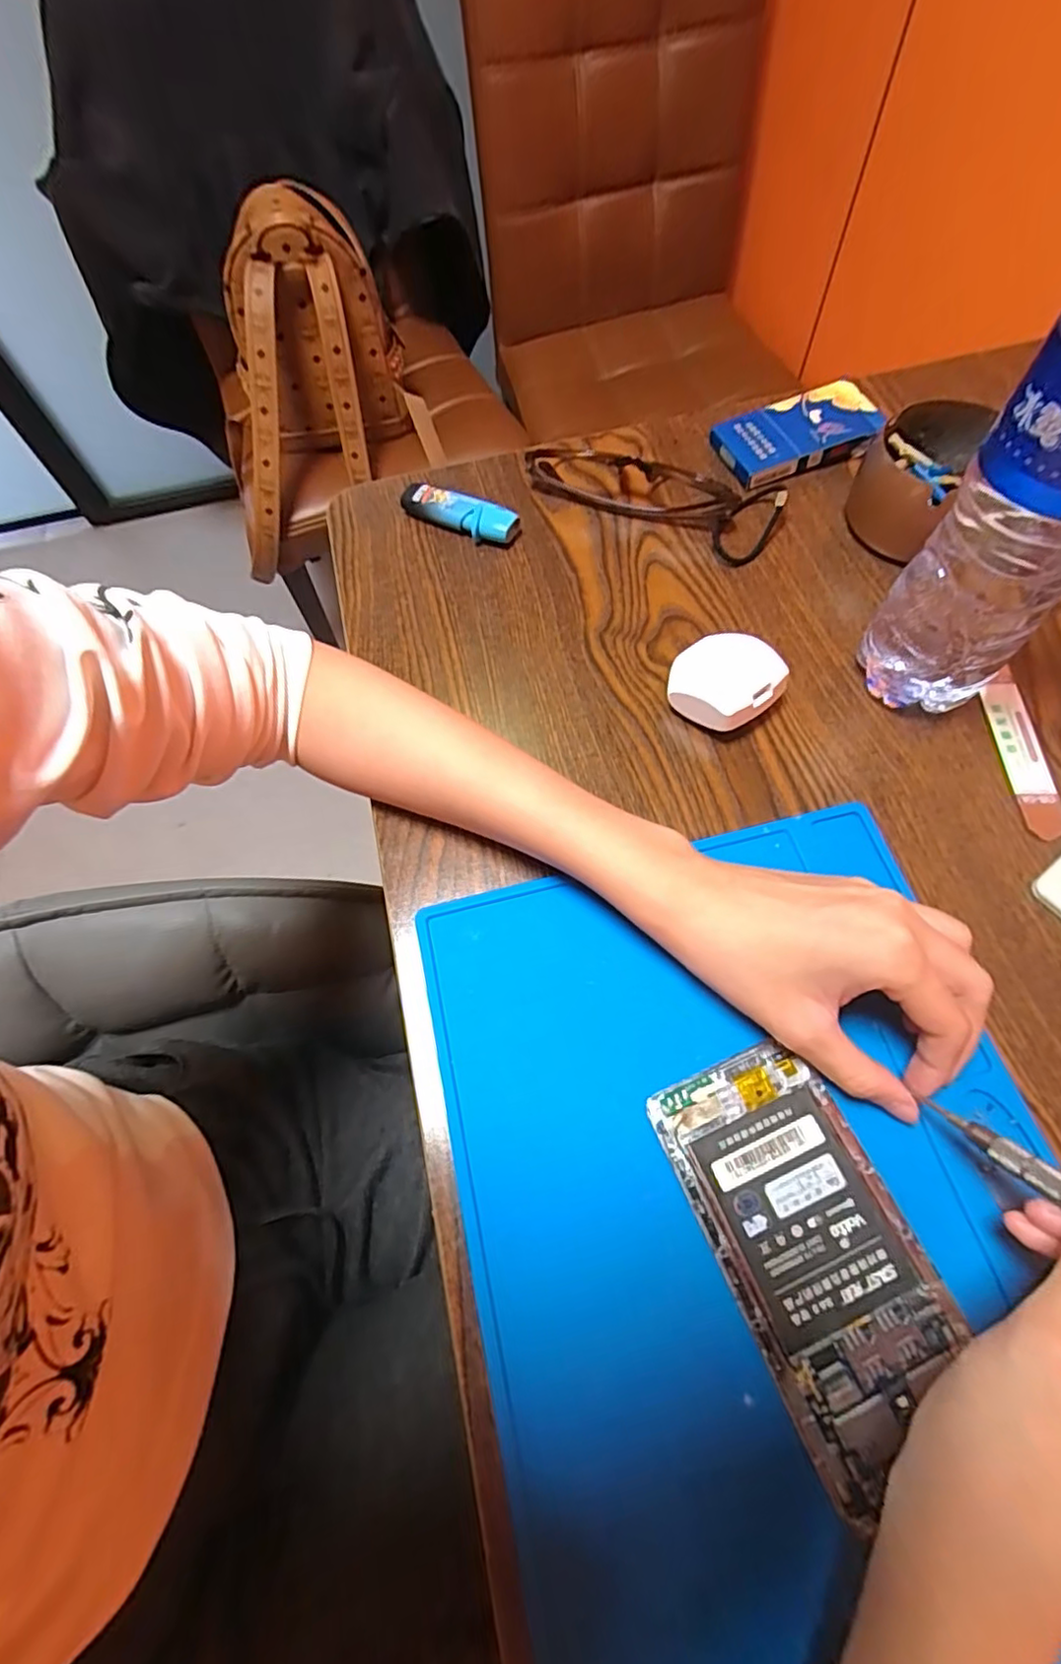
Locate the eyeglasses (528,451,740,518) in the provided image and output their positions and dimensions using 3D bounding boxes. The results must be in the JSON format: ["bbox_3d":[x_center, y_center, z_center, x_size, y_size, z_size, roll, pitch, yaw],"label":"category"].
[{"bbox_3d":[0.068,-0.237,0.419,0.139,0.025,0.050,9,65,8],"label":"eyeglasses"}]

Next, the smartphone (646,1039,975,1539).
[{"bbox_3d":[0.104,0.152,0.235,0.069,0.005,0.132,-23,65,-8],"label":"smartphone"}]

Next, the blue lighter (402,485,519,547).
[{"bbox_3d":[-0.047,-0.211,0.417,0.081,0.019,0.020,27,69,15],"label":"blue lighter"}]

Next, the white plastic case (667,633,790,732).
[{"bbox_3d":[0.102,-0.079,0.337,0.049,0.029,0.052,-38,68,-14],"label":"white plastic case"}]

